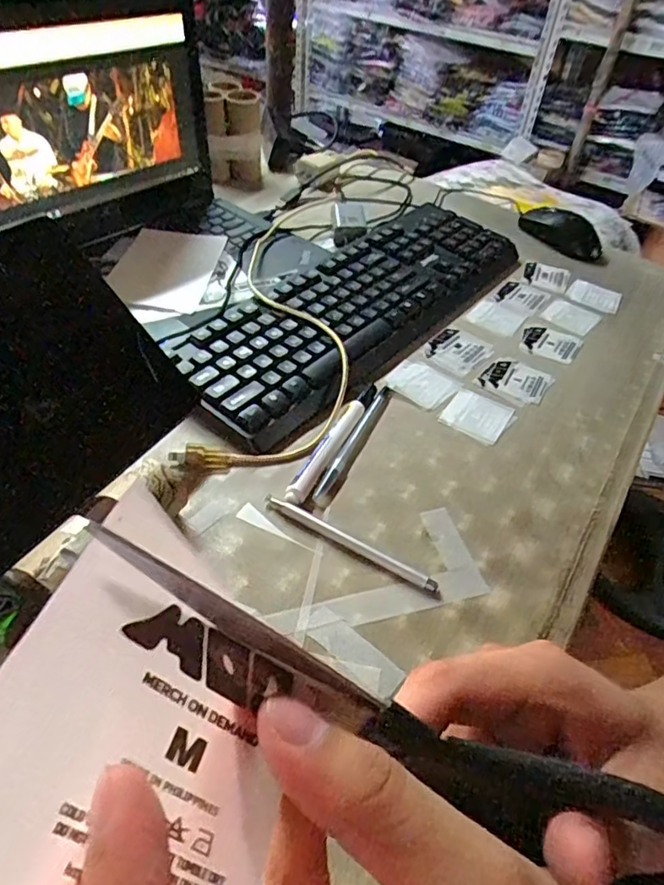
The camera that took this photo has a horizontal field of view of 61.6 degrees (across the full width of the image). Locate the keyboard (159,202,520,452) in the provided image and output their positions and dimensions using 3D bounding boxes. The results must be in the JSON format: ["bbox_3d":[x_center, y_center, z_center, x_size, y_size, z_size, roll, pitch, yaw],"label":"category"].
[{"bbox_3d":[0.026,-0.146,0.562,0.157,0.032,0.414,34,52,25],"label":"keyboard"}]

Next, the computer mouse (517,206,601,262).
[{"bbox_3d":[0.282,-0.262,0.692,0.058,0.034,0.099,-30,56,-31],"label":"computer mouse"}]

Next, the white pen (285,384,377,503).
[{"bbox_3d":[0.003,-0.003,0.433,0.014,0.014,0.138,22,47,15],"label":"white pen"}]

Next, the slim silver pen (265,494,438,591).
[{"bbox_3d":[0.011,0.066,0.375,0.128,0.007,0.009,26,49,19],"label":"slim silver pen"}]

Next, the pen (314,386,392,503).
[{"bbox_3d":[0.020,-0.001,0.443,0.011,0.012,0.139,21,47,14],"label":"pen"}]

